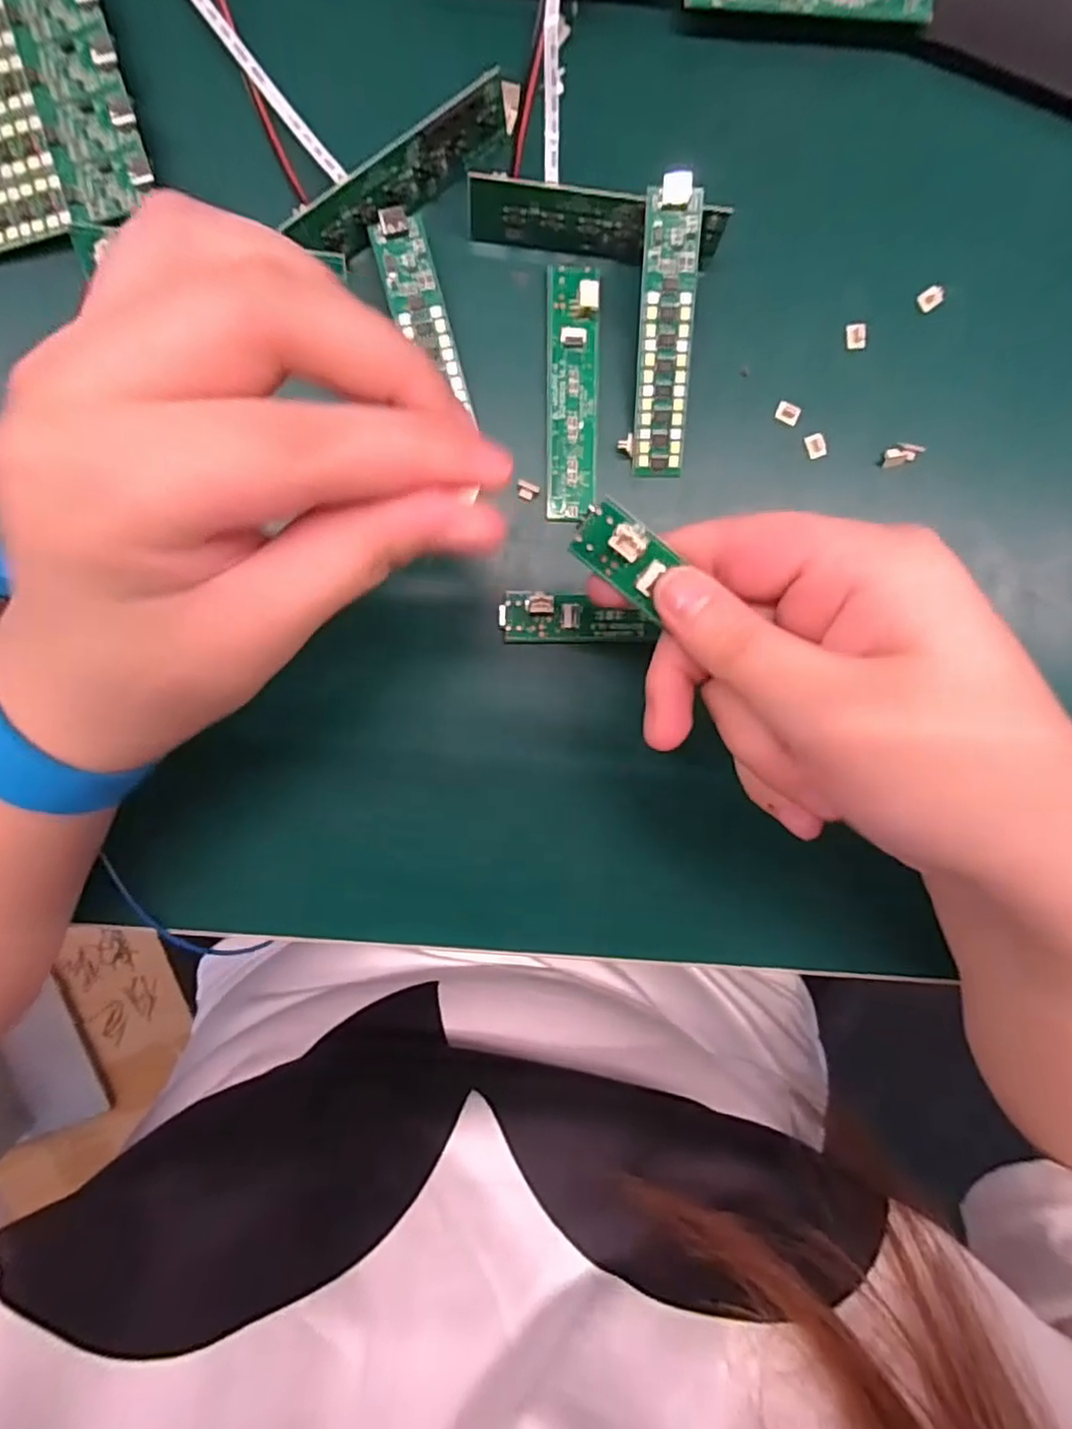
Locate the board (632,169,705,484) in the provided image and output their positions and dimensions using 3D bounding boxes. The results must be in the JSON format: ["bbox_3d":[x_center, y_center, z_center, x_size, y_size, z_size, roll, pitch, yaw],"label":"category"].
[{"bbox_3d":[0.043,-0.124,0.215,0.018,0.004,0.084,-2,112,-4],"label":"board"}]

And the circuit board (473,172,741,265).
[{"bbox_3d":[0.020,-0.160,0.213,0.082,0.021,0.004,5,67,-3],"label":"circuit board"}]

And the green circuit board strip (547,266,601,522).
[{"bbox_3d":[0.013,-0.109,0.222,0.018,0.007,0.082,0,97,-5],"label":"green circuit board strip"}]

